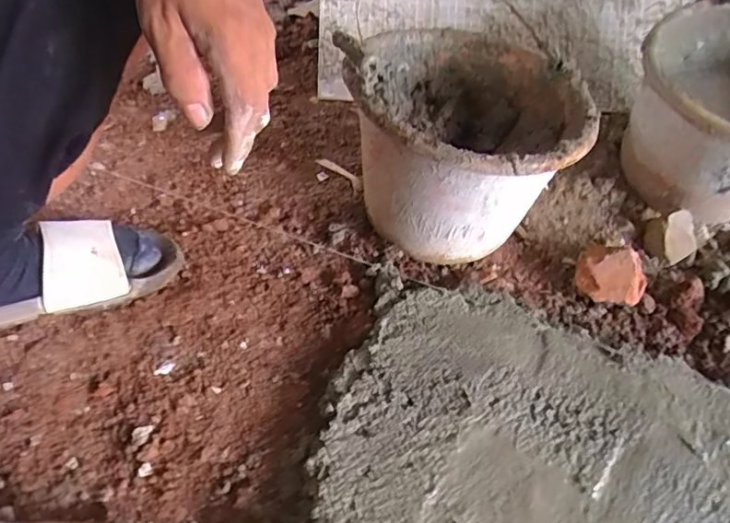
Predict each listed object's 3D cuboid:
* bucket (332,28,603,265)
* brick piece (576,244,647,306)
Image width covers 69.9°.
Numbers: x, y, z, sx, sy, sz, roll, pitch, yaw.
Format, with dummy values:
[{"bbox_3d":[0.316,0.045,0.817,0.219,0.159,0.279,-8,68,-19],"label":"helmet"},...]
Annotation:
[{"bbox_3d":[0.104,-0.144,0.620,0.242,0.181,0.288,-14,54,-15],"label":"bucket"},{"bbox_3d":[0.306,0.009,0.642,0.082,0.045,0.080,2,51,-2],"label":"brick piece"}]

